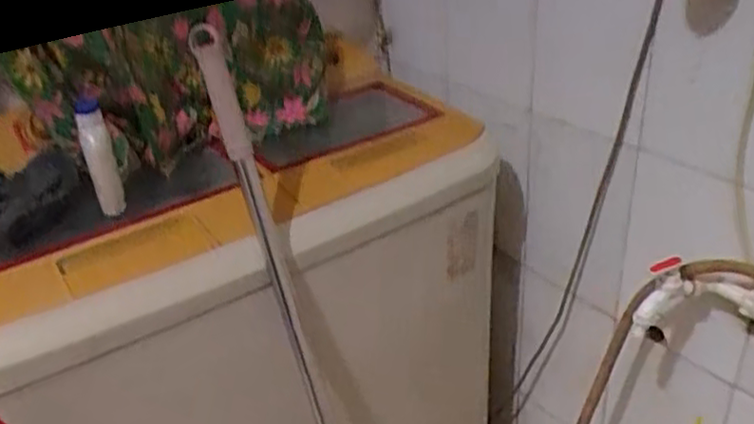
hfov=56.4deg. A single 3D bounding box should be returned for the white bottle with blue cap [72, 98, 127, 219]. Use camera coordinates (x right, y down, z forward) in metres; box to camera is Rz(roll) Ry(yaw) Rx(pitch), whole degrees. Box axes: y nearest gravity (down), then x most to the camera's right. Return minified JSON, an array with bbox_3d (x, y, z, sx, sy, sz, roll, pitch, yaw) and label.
[{"bbox_3d":[-0.336,-0.066,0.854,0.034,0.148,0.025,-19,33,-23],"label":"white bottle with blue cap"}]

